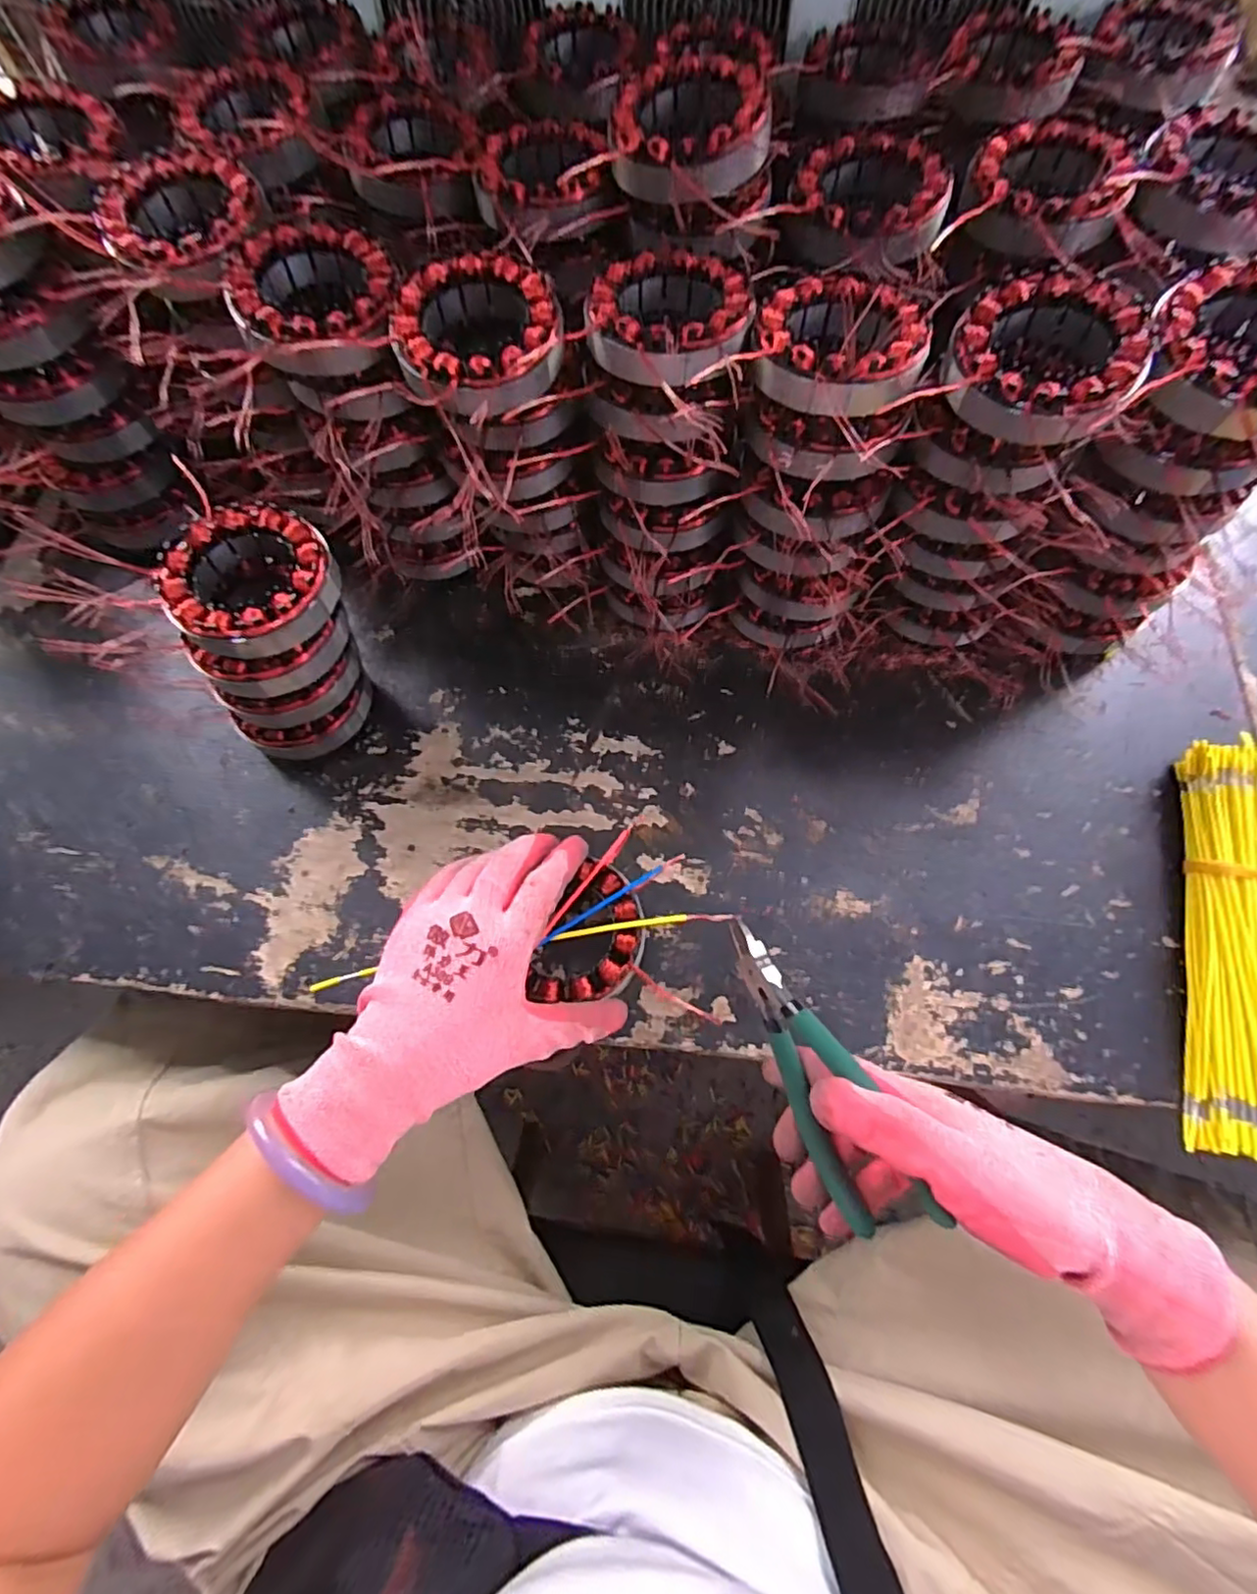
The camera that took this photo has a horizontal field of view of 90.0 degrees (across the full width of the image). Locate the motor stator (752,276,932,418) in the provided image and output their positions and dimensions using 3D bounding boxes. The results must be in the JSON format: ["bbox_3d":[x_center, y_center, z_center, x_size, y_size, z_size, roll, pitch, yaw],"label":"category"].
[{"bbox_3d":[0.108,-0.230,0.327,0.086,0.038,0.093,25,72,10],"label":"motor stator"}]

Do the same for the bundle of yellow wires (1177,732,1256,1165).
[{"bbox_3d":[0.363,0.082,0.366,0.069,0.034,0.241,14,70,6],"label":"bundle of yellow wires"}]

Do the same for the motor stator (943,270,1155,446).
[{"bbox_3d":[0.203,-0.214,0.313,0.083,0.034,0.088,31,73,12],"label":"motor stator"}]

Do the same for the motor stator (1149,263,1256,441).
[{"bbox_3d":[0.293,-0.212,0.301,0.083,0.027,0.084,0,69,1],"label":"motor stator"}]

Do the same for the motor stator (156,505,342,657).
[{"bbox_3d":[-0.209,-0.121,0.351,0.086,0.029,0.085,0,69,1],"label":"motor stator"}]

